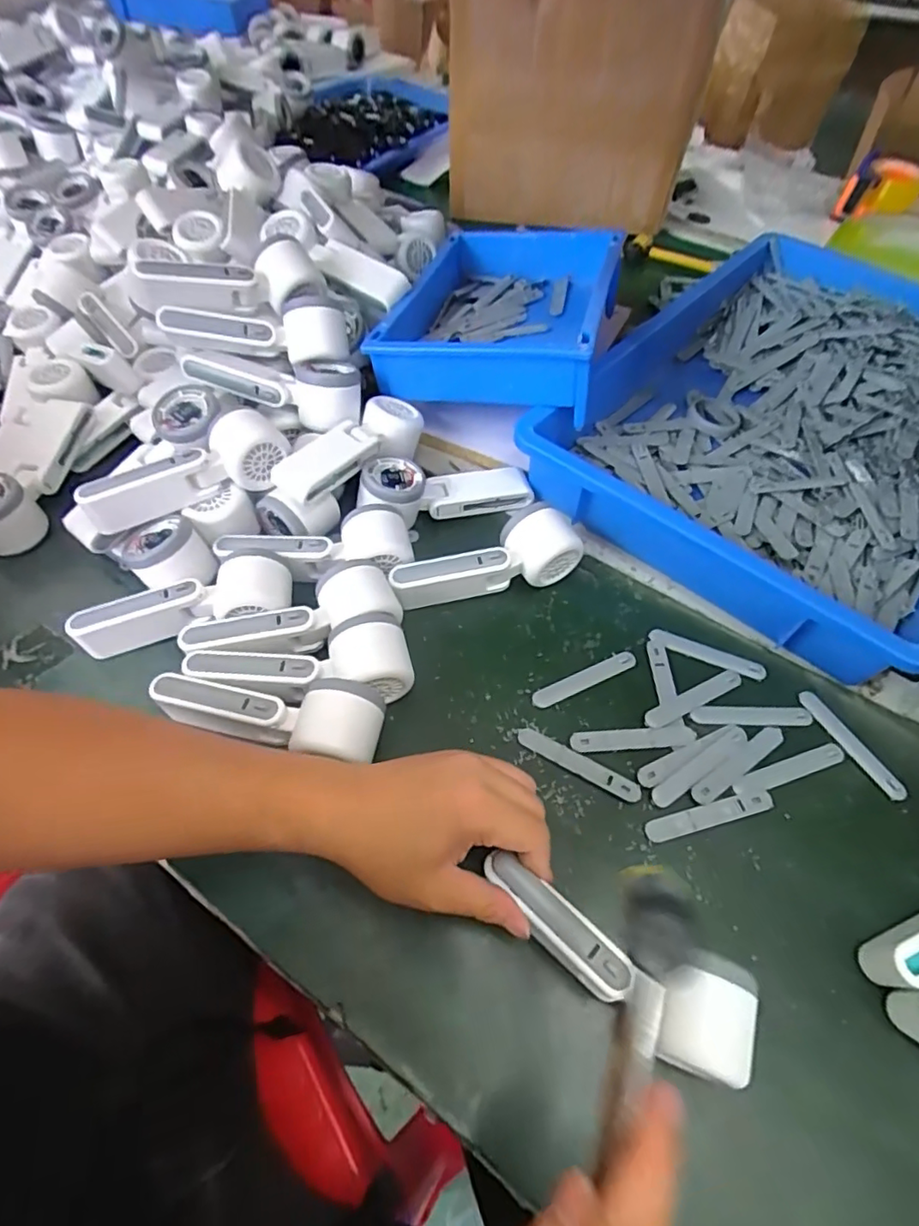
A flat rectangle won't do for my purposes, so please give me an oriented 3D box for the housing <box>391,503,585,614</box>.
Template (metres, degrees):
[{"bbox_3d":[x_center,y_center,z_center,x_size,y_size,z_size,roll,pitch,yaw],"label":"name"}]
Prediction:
[{"bbox_3d":[0.022,-0.042,0.509,0.160,0.064,0.054,-19,59,-15],"label":"housing"}]

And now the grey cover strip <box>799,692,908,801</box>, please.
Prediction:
[{"bbox_3d":[0.302,0.100,0.447,0.018,0.004,0.094,-24,60,-18],"label":"grey cover strip"}]

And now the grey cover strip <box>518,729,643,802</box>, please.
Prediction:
[{"bbox_3d":[0.089,0.114,0.437,0.096,0.004,0.014,26,58,14],"label":"grey cover strip"}]

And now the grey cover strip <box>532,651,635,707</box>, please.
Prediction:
[{"bbox_3d":[0.103,0.054,0.475,0.095,0.004,0.015,-20,59,-16],"label":"grey cover strip"}]

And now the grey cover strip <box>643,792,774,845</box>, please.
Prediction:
[{"bbox_3d":[0.180,0.145,0.415,0.096,0.004,0.015,-11,57,-10],"label":"grey cover strip"}]

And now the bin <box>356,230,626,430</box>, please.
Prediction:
[{"bbox_3d":[0.049,-0.332,0.622,0.217,0.079,0.290,13,56,6],"label":"bin"}]

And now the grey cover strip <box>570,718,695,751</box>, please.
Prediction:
[{"bbox_3d":[0.134,0.096,0.445,0.095,0.004,0.019,-5,56,-7],"label":"grey cover strip"}]

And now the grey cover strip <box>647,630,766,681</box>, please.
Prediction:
[{"bbox_3d":[0.208,0.034,0.487,0.095,0.004,0.016,20,57,11],"label":"grey cover strip"}]

